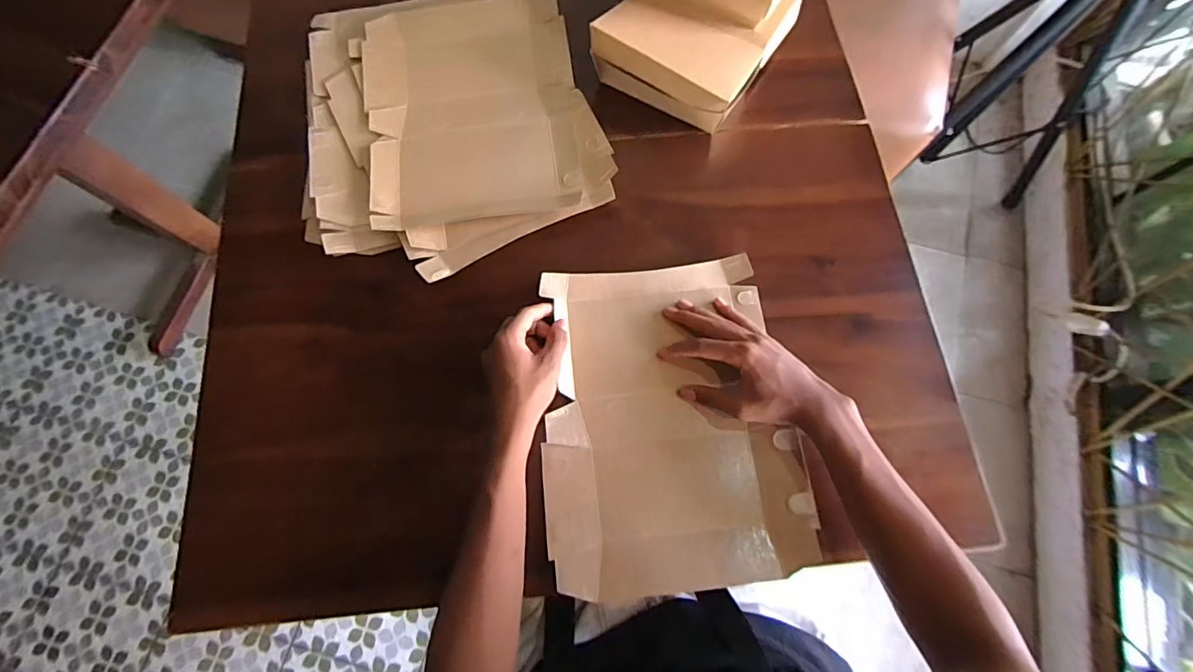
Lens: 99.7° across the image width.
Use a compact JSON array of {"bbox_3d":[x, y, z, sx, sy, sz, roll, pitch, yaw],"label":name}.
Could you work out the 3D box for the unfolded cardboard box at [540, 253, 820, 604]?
[{"bbox_3d":[0.072,0.081,0.515,0.248,0.021,0.324,-6,74,-1],"label":"unfolded cardboard box"}]

